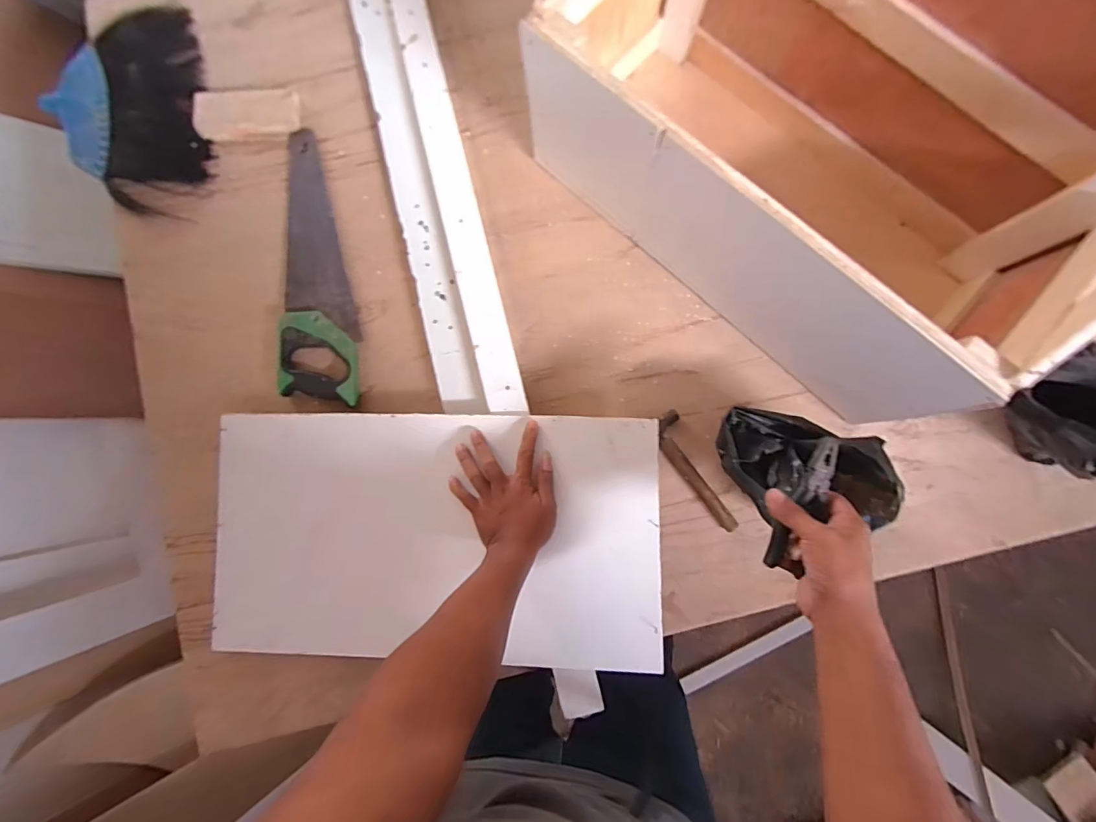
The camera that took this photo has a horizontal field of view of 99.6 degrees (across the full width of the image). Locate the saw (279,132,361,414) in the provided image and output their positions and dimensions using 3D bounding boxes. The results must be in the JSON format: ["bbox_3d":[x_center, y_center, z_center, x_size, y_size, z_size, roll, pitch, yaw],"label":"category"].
[{"bbox_3d":[-0.339,-0.222,0.696,0.114,0.021,0.417,-2,84,1],"label":"saw"}]

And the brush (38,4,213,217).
[{"bbox_3d":[-0.661,-0.470,0.730,0.226,0.035,0.332,-11,84,0],"label":"brush"}]

